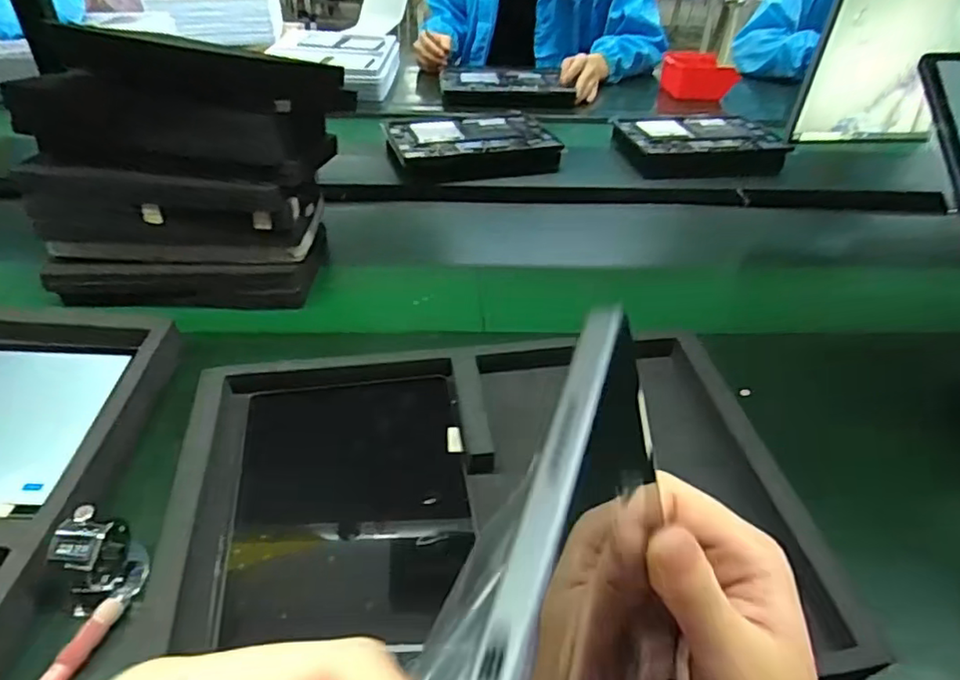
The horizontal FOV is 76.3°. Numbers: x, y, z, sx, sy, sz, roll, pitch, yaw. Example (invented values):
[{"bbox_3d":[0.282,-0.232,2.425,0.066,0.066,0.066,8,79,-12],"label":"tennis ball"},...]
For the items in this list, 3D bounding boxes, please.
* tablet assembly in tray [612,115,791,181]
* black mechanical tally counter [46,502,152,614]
[{"bbox_3d":[0.387,-0.351,1.102,0.288,0.058,0.190,-4,39,-9],"label":"tablet assembly in tray"},{"bbox_3d":[-0.243,0.143,0.386,0.046,0.070,0.040,-13,42,-20],"label":"black mechanical tally counter"}]

